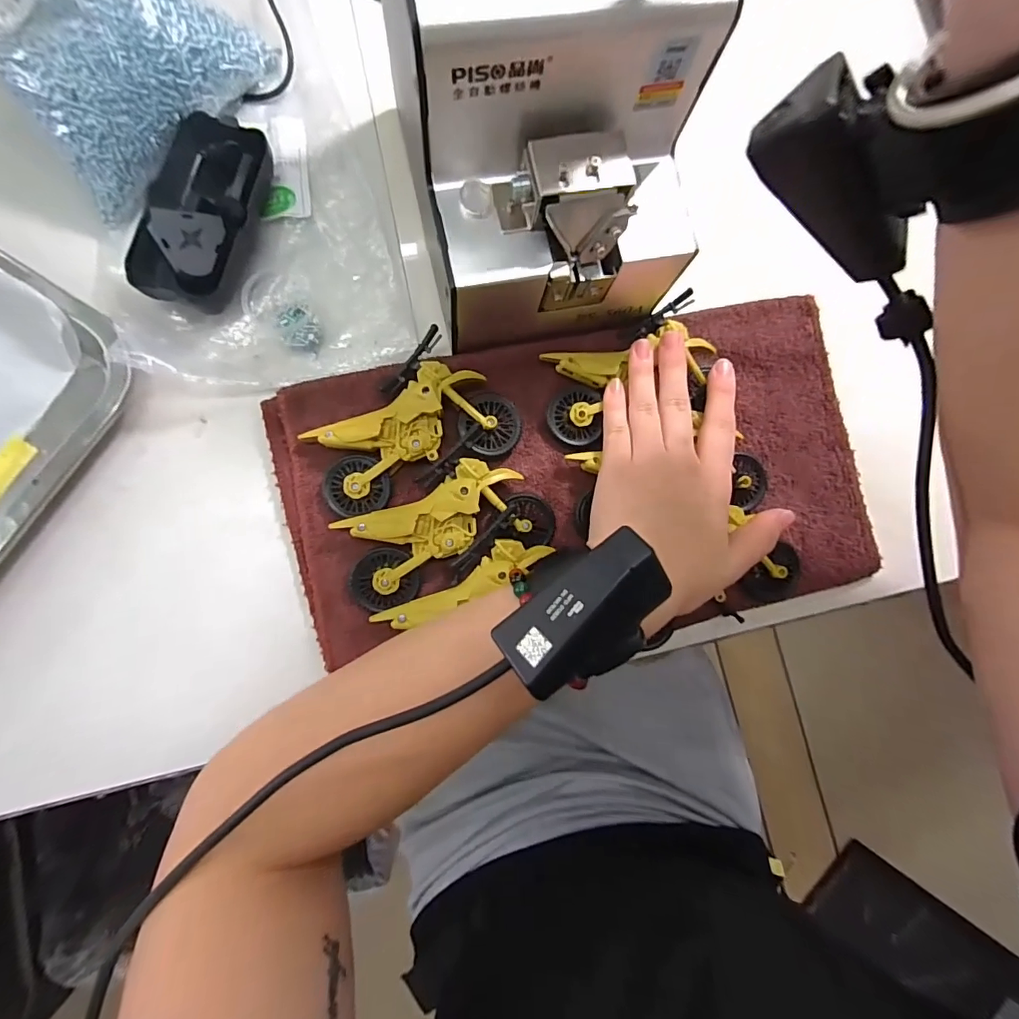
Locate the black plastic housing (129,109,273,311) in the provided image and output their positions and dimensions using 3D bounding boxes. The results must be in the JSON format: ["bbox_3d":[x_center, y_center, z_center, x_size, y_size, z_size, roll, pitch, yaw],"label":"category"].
[{"bbox_3d":[-0.176,-0.169,0.276,0.053,0.026,0.104,14,83,-5],"label":"black plastic housing"}]

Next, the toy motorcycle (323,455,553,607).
[{"bbox_3d":[-0.036,0.010,0.272,0.112,0.023,0.060,-26,87,-8],"label":"toy motorcycle"}]

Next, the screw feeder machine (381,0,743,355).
[{"bbox_3d":[0.016,-0.194,0.240,0.138,0.145,0.172,-11,85,-7],"label":"screw feeder machine"}]

